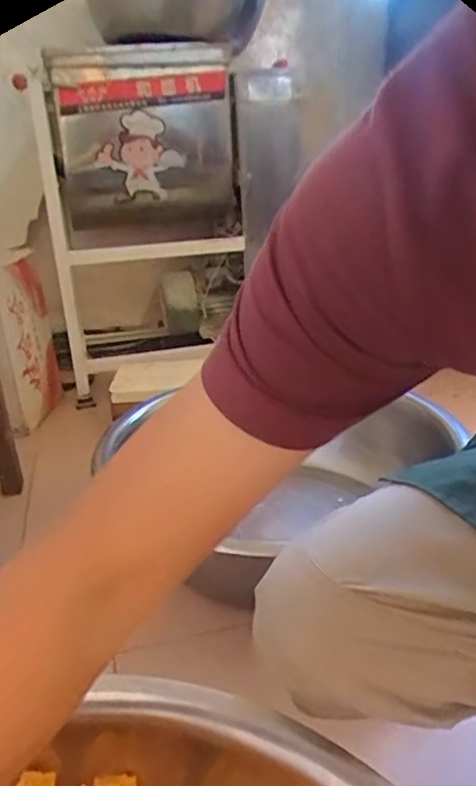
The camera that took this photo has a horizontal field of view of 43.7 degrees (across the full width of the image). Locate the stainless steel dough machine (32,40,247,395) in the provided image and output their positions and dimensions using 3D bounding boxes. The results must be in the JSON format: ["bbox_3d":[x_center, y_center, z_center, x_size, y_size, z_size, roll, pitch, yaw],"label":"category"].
[{"bbox_3d":[-0.202,-0.422,1.451,0.407,0.705,0.455,-2,22,1],"label":"stainless steel dough machine"}]

